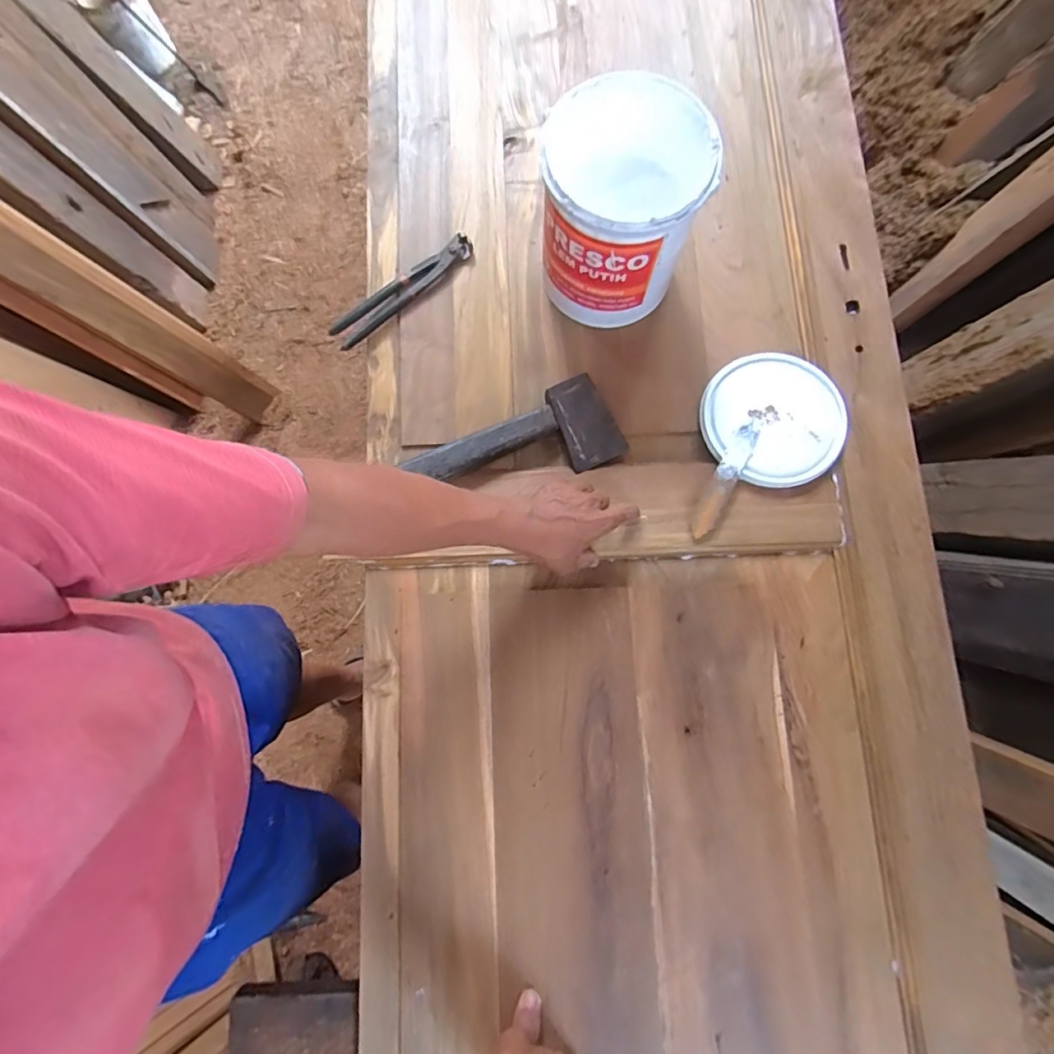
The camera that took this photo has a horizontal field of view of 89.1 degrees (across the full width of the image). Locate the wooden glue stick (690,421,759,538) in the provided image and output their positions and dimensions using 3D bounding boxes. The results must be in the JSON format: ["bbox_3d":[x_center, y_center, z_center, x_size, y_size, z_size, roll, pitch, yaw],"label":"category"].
[{"bbox_3d":[0.241,-0.057,0.655,0.032,0.012,0.155,26,81,6],"label":"wooden glue stick"}]

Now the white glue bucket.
[{"bbox_3d":[0.109,-0.363,0.630,0.171,0.188,0.171,0,80,1],"label":"white glue bucket"}]

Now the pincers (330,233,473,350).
[{"bbox_3d":[-0.165,-0.316,0.709,0.216,0.018,0.037,-38,81,-5],"label":"pincers"}]

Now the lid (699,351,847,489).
[{"bbox_3d":[0.306,-0.135,0.668,0.168,0.019,0.169,0,80,1],"label":"lid"}]

